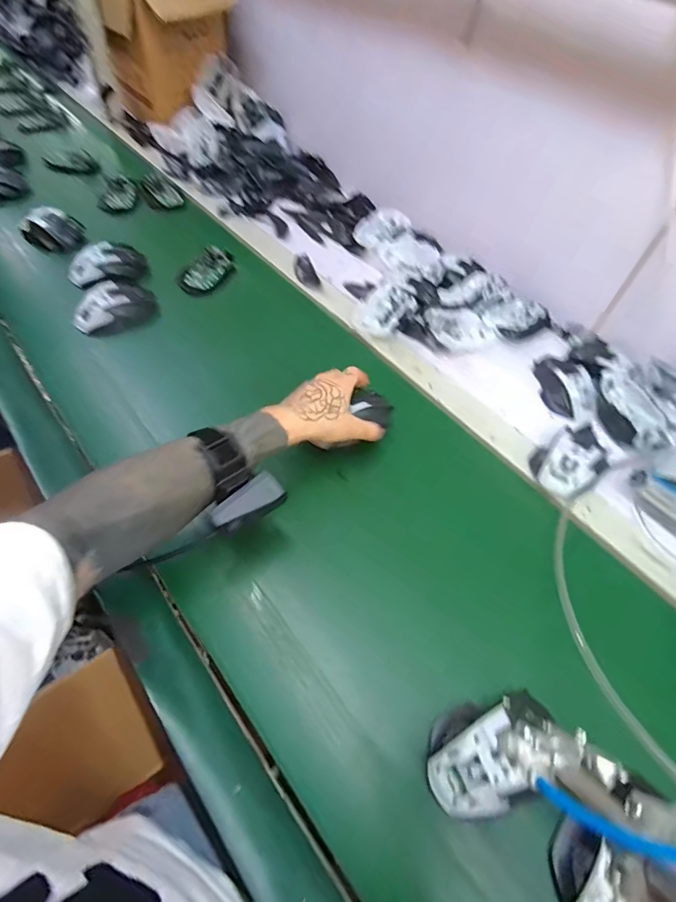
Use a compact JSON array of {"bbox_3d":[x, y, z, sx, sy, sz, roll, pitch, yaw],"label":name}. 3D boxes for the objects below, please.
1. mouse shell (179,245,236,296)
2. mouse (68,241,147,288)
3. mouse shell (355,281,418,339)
[{"bbox_3d":[-0.215,-0.301,0.730,0.058,0.028,0.103,26,59,16],"label":"mouse shell"},{"bbox_3d":[-0.371,-0.300,0.706,0.116,0.042,0.062,-32,62,-21],"label":"mouse"},{"bbox_3d":[0.077,-0.219,0.686,0.069,0.028,0.122,25,59,15],"label":"mouse shell"}]

